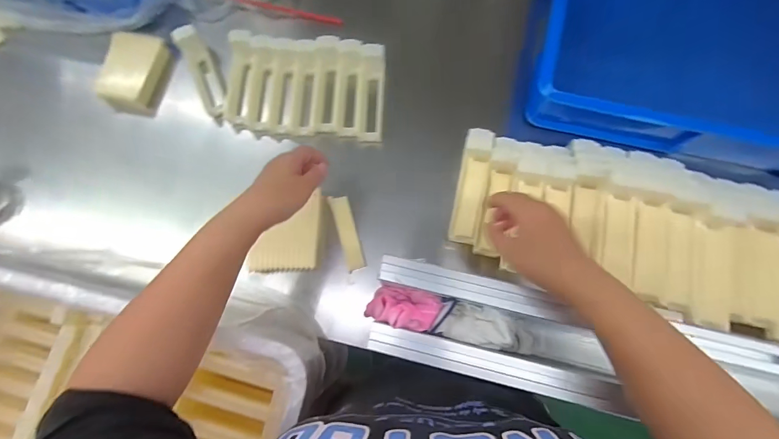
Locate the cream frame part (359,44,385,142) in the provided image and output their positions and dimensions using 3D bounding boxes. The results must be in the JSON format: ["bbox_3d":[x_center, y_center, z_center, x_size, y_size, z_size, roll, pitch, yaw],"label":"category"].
[{"bbox_3d":[-0.027,-0.196,0.571,0.037,0.038,0.146,2,76,1],"label":"cream frame part"}]

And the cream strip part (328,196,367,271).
[{"bbox_3d":[-0.060,0.017,0.535,0.027,0.014,0.110,-17,76,-3],"label":"cream strip part"}]

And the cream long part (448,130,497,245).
[{"bbox_3d":[0.115,-0.049,0.506,0.039,0.020,0.164,11,76,4],"label":"cream long part"}]

